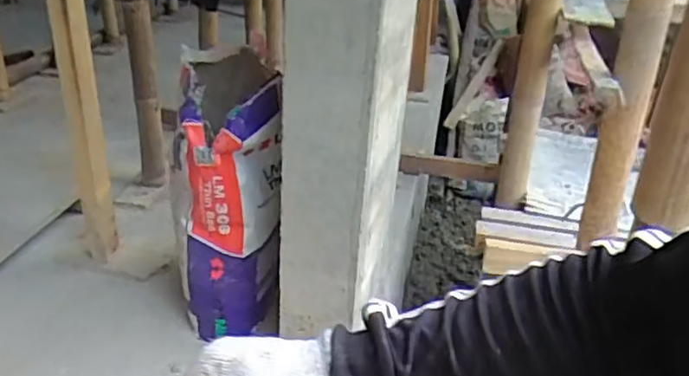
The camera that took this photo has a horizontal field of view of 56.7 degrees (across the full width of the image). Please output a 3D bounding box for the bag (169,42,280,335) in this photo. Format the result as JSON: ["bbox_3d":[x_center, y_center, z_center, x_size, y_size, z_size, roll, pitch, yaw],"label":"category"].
[{"bbox_3d":[-0.268,0.041,1.421,0.212,0.603,0.263,-3,29,-13],"label":"bag"}]

